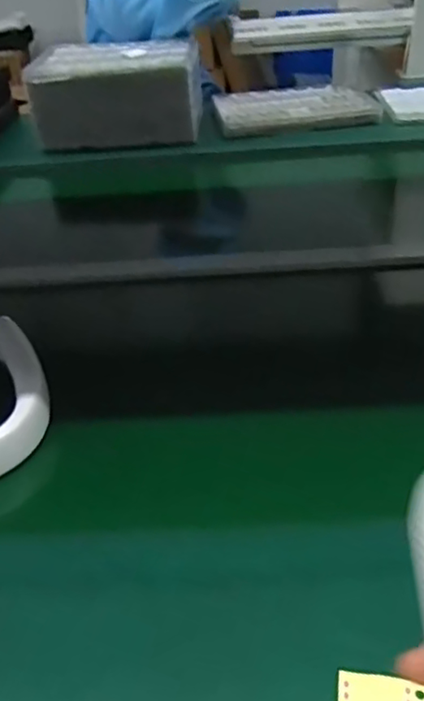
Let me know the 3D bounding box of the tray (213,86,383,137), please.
[{"bbox_3d":[0.174,-0.526,1.339,0.323,0.029,0.232,-5,36,0],"label":"tray"}]

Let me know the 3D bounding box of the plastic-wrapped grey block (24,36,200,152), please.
[{"bbox_3d":[-0.190,-0.533,1.298,0.340,0.154,0.219,1,37,8],"label":"plastic-wrapped grey block"}]

